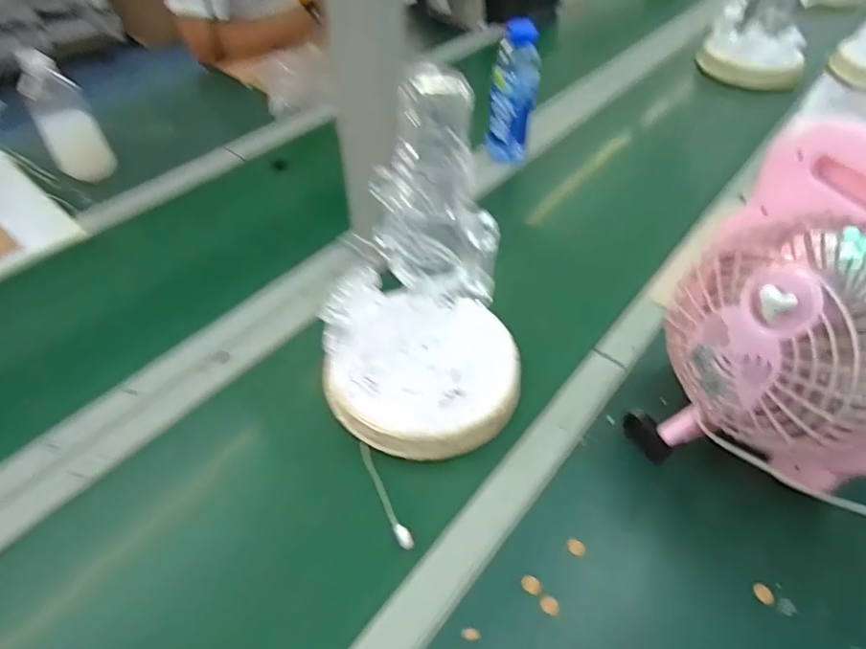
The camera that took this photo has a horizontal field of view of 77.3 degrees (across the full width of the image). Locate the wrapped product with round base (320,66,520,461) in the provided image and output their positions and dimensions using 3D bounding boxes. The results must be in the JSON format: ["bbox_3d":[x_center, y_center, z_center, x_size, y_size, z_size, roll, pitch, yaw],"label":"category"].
[{"bbox_3d":[-0.007,-0.030,0.490,0.195,0.306,0.163,7,48,6],"label":"wrapped product with round base"}]

